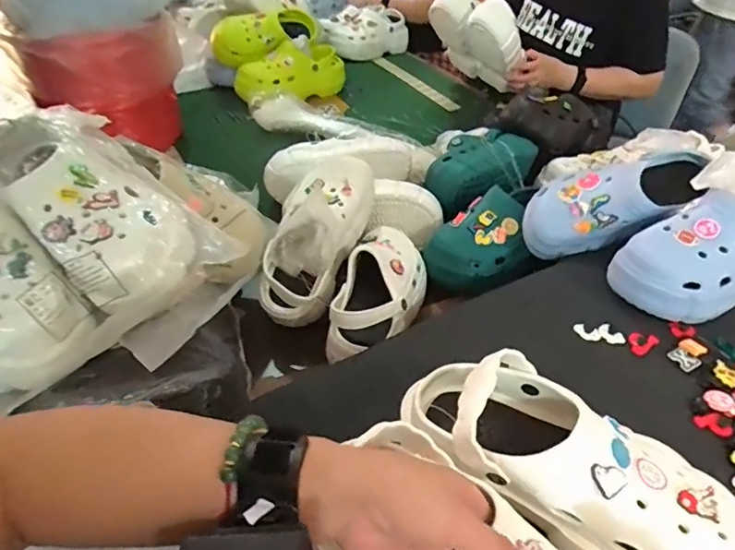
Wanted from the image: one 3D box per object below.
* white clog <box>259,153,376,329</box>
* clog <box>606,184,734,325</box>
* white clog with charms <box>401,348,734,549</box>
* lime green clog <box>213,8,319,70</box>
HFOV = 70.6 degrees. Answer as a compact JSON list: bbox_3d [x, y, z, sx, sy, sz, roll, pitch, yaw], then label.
[{"bbox_3d":[-0.074,-0.051,0.708,0.094,0.111,0.237,19,75,21],"label":"white clog"},{"bbox_3d":[0.410,-0.030,0.614,0.226,0.097,0.107,-19,45,-19],"label":"clog"},{"bbox_3d":[0.157,0.153,0.410,0.271,0.106,0.113,23,48,24],"label":"white clog with charms"},{"bbox_3d":[-0.237,-0.553,1.231,0.255,0.116,0.104,-27,49,-28],"label":"lime green clog"}]

